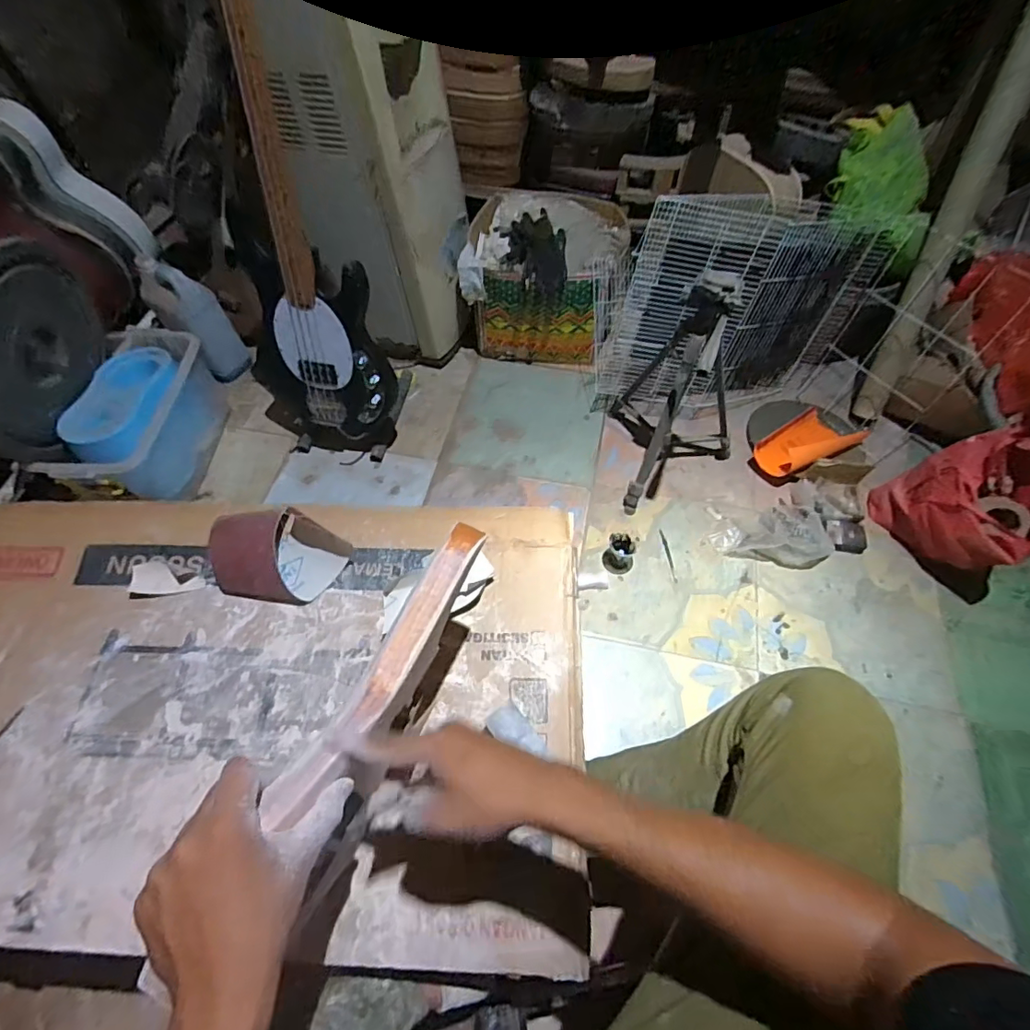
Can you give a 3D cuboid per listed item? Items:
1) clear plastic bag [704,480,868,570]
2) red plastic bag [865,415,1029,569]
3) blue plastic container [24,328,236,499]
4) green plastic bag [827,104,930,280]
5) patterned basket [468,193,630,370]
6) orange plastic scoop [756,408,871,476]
[{"bbox_3d":[0.656,0.009,1.227,0.354,0.133,0.197,-1,60,0],"label":"clear plastic bag"},{"bbox_3d":[0.979,-0.017,1.130,0.164,0.293,0.274,-16,61,-9],"label":"red plastic bag"},{"bbox_3d":[-0.888,-0.224,1.280,0.216,0.216,0.439,3,60,2],"label":"blue plastic container"},{"bbox_3d":[0.901,-0.813,1.274,0.224,0.186,0.401,19,62,11],"label":"green plastic bag"},{"bbox_3d":[0.085,-0.675,1.511,0.418,0.325,0.340,6,60,4],"label":"patterned basket"},{"bbox_3d":[0.767,-0.197,1.357,0.308,0.090,0.154,-32,64,-17],"label":"orange plastic scoop"}]

